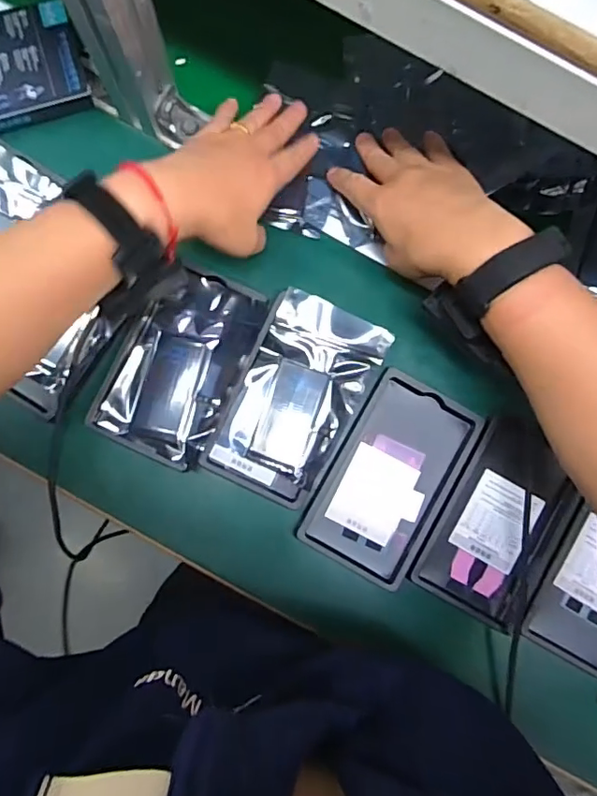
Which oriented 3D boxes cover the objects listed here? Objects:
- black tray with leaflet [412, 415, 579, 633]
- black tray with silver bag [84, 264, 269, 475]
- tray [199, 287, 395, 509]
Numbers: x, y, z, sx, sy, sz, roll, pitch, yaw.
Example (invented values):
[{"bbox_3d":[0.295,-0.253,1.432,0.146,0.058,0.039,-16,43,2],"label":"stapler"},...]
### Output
[{"bbox_3d":[0.166,0.100,0.436,0.088,0.012,0.154,29,83,0],"label":"black tray with leaflet"},{"bbox_3d":[-0.096,-0.028,0.437,0.094,0.022,0.153,26,83,-1],"label":"black tray with silver bag"},{"bbox_3d":[-0.002,0.001,0.435,0.097,0.021,0.164,28,83,0],"label":"tray"}]

